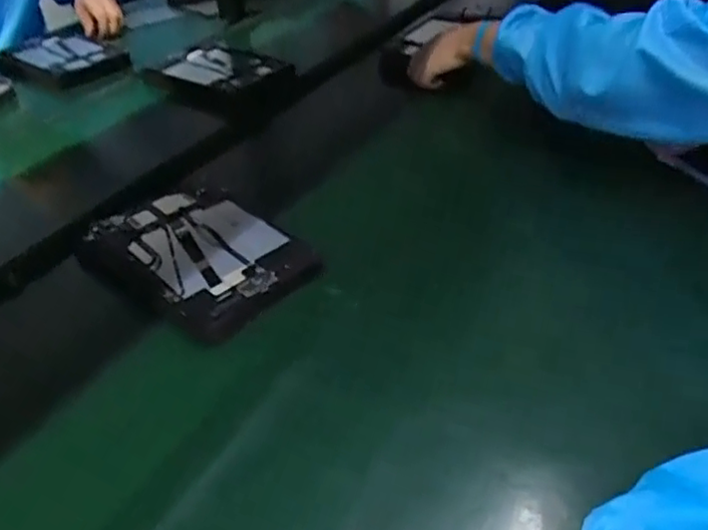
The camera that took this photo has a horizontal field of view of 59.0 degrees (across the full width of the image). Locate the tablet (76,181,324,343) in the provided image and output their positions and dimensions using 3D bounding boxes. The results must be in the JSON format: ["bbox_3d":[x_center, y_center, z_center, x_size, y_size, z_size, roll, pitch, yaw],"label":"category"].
[{"bbox_3d":[-0.167,-0.019,0.653,0.180,0.013,0.251,-33,51,-31],"label":"tablet"}]

